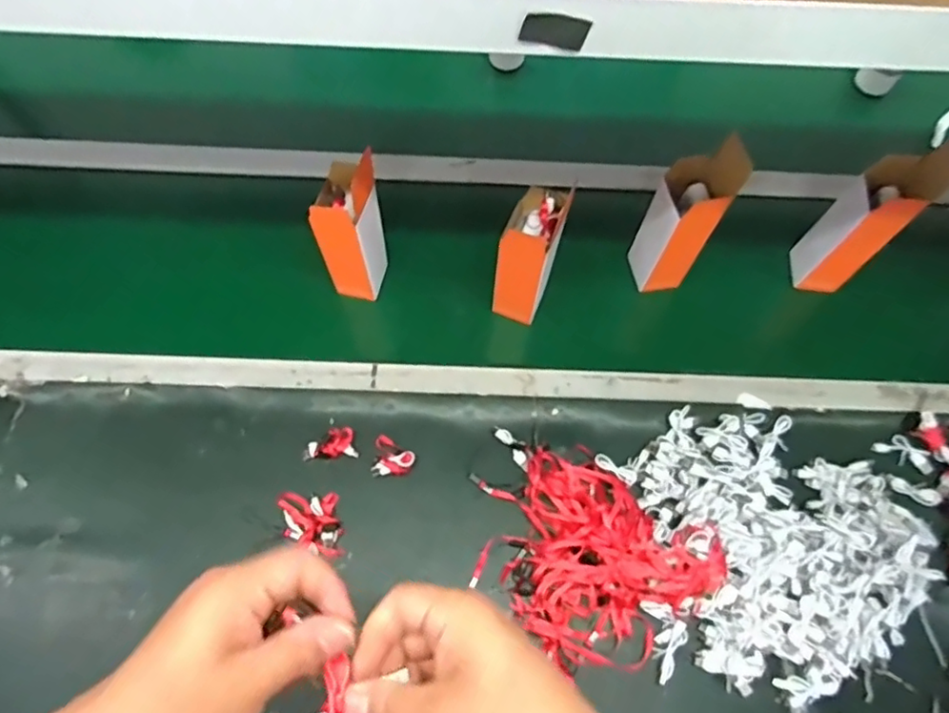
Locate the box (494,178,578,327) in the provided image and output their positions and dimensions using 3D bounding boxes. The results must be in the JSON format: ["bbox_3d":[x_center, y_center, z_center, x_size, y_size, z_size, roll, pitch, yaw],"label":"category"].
[{"bbox_3d":[0.068,-0.118,0.765,0.063,0.208,0.078,17,66,7],"label":"box"}]

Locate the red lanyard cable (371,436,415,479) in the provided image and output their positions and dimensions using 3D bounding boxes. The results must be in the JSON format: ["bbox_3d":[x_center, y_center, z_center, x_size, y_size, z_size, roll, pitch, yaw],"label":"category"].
[{"bbox_3d":[-0.098,0.120,0.750,0.050,0.017,0.048,-1,65,-1],"label":"red lanyard cable"}]

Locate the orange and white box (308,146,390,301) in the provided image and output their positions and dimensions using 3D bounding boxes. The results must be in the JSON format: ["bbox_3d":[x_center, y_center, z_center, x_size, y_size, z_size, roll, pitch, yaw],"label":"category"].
[{"bbox_3d":[-0.149,-0.159,0.761,0.061,0.218,0.076,13,65,5],"label":"orange and white box"}]

